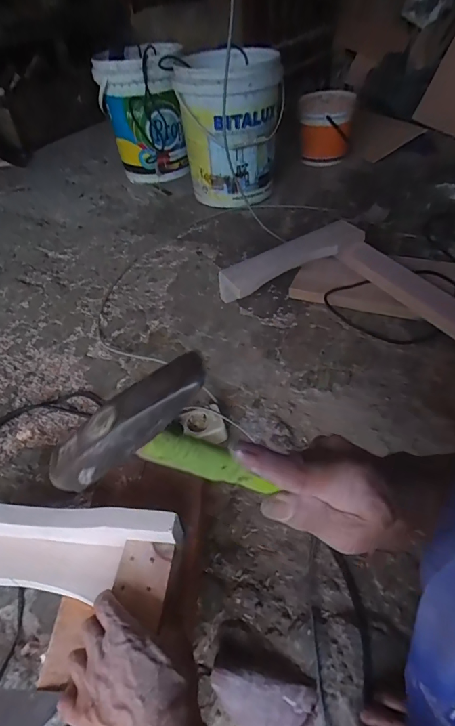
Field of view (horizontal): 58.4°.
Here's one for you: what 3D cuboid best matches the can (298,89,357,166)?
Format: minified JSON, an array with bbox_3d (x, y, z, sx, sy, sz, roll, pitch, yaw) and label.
[{"bbox_3d":[0.352,-0.833,1.447,0.167,0.219,0.162,13,49,18],"label":"can"}]

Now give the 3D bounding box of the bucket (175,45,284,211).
[{"bbox_3d":[0.017,-0.702,1.231,0.286,0.374,0.304,-2,46,4],"label":"bucket"}]

